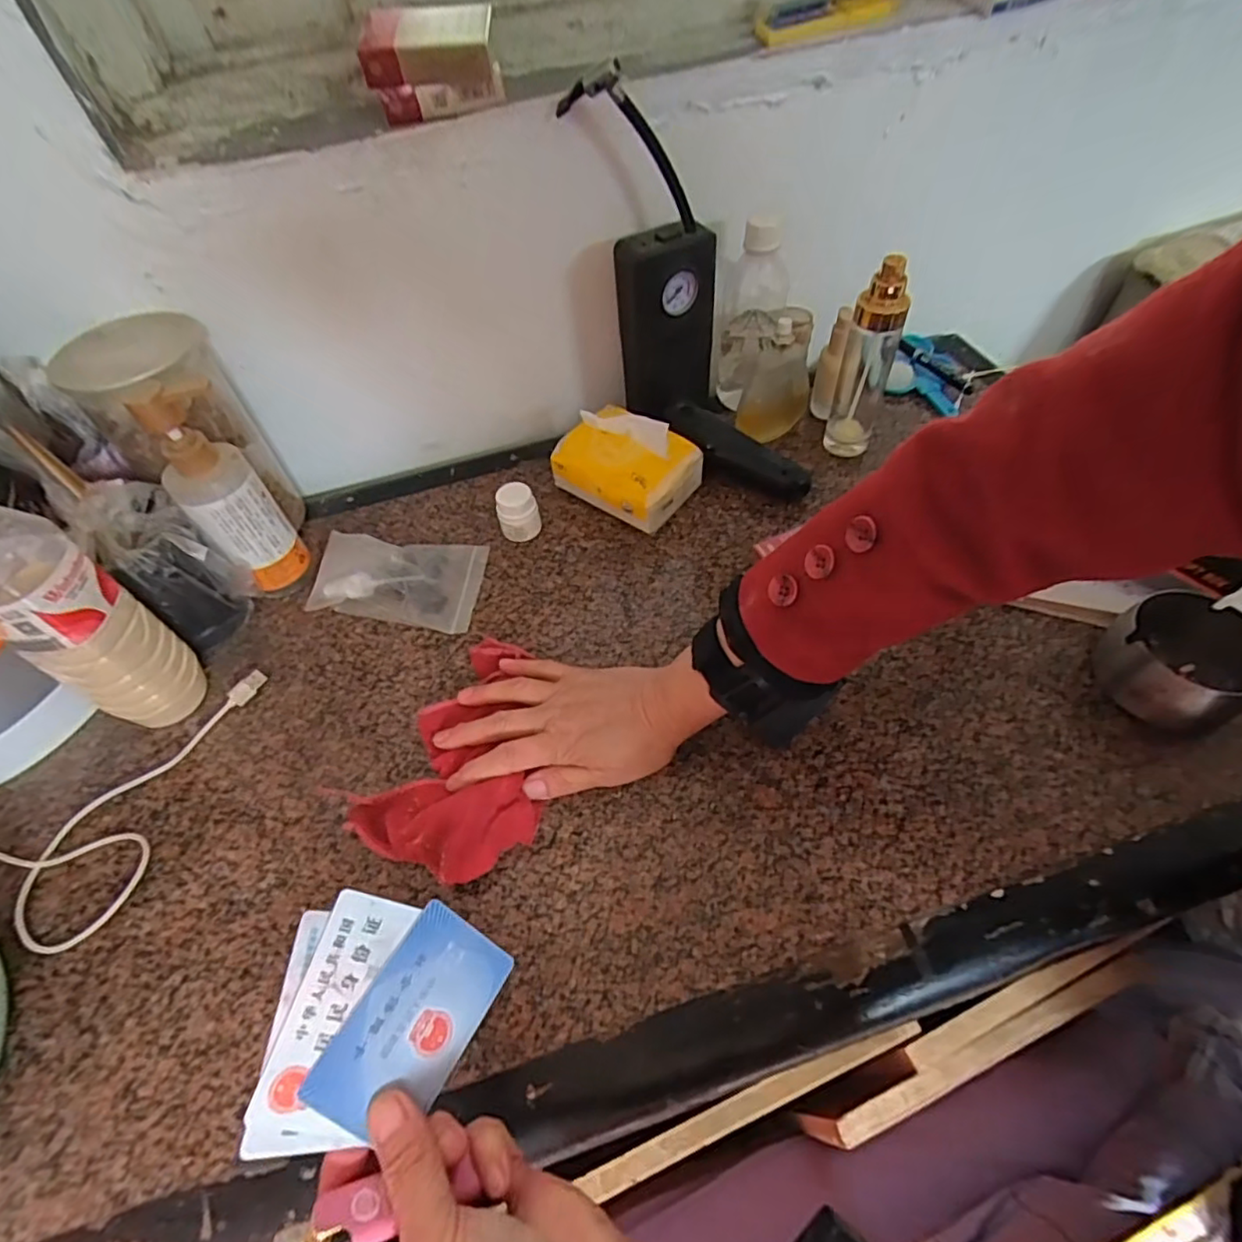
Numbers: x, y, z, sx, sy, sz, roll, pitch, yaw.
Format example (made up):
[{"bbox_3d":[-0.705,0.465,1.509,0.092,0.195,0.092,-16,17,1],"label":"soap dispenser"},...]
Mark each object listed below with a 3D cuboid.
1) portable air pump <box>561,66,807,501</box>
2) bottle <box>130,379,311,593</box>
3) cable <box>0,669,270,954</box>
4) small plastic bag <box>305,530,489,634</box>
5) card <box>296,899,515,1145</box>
[{"bbox_3d":[0.064,-0.256,0.521,0.129,0.270,0.219,-19,55,-9],"label":"portable air pump"},{"bbox_3d":[-0.310,-0.098,0.497,0.050,0.191,0.060,37,64,27],"label":"bottle"},{"bbox_3d":[-0.348,0.140,0.443,0.222,0.014,0.132,-29,63,-19],"label":"cable"},{"bbox_3d":[-0.194,-0.044,0.550,0.133,0.033,0.093,7,55,10],"label":"small plastic bag"},{"bbox_3d":[-0.091,0.177,0.277,0.053,0.004,0.085,43,55,-13],"label":"card"}]

